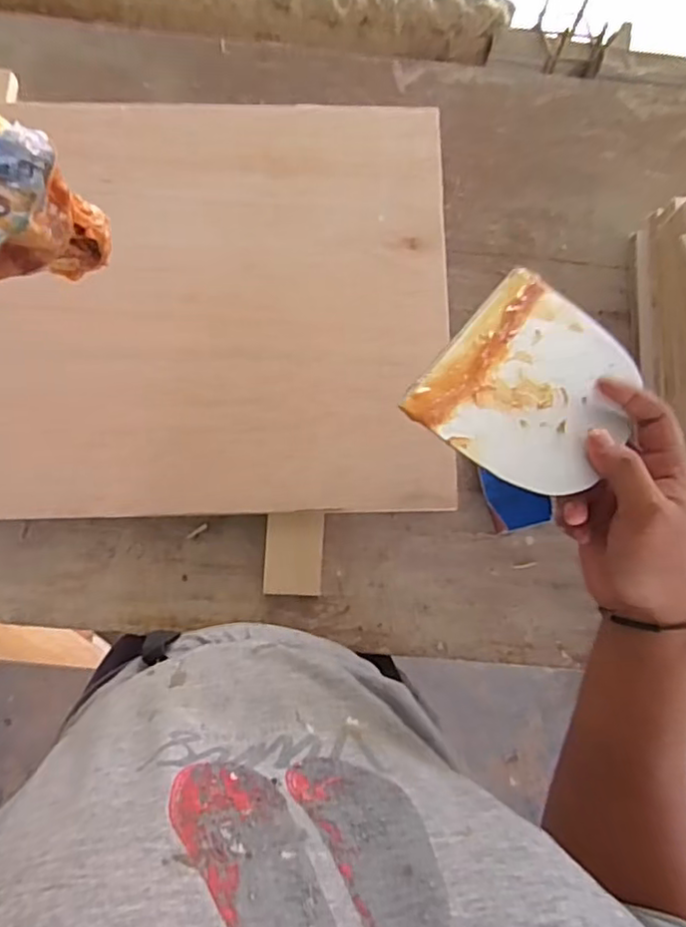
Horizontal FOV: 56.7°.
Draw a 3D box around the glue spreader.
[{"bbox_3d":[0.120,-0.049,0.393,0.113,0.006,0.143,38,64,7],"label":"glue spreader"}]

